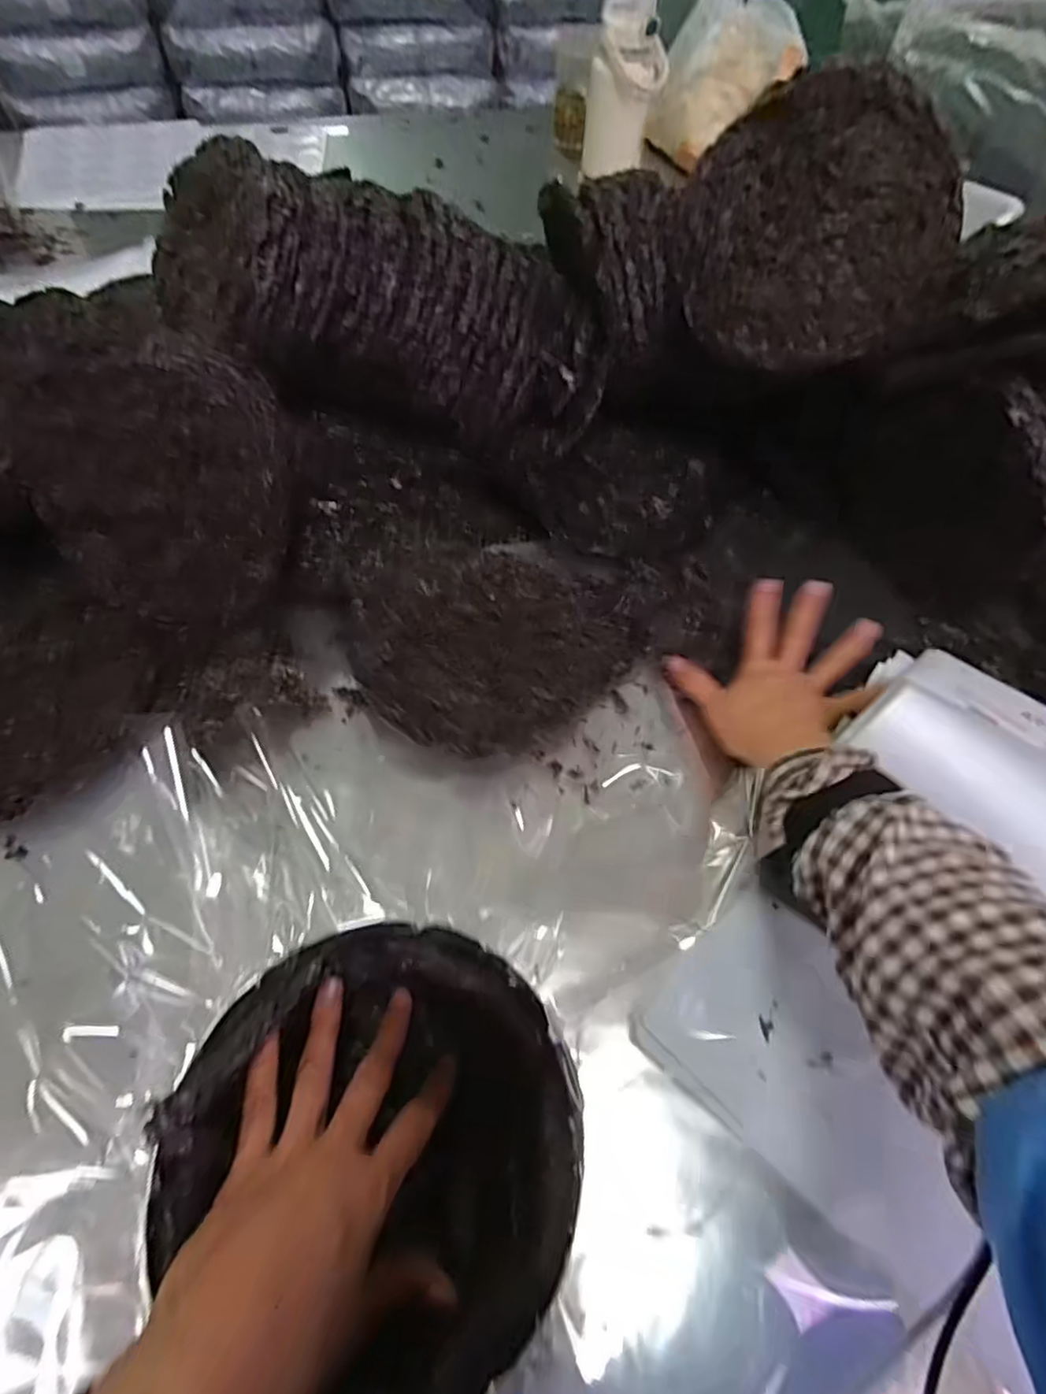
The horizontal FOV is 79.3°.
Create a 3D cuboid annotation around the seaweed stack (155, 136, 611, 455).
[{"bbox_3d":[-0.119,-0.321,0.541,0.380,0.151,0.174,13,54,-16],"label":"seaweed stack"}]

